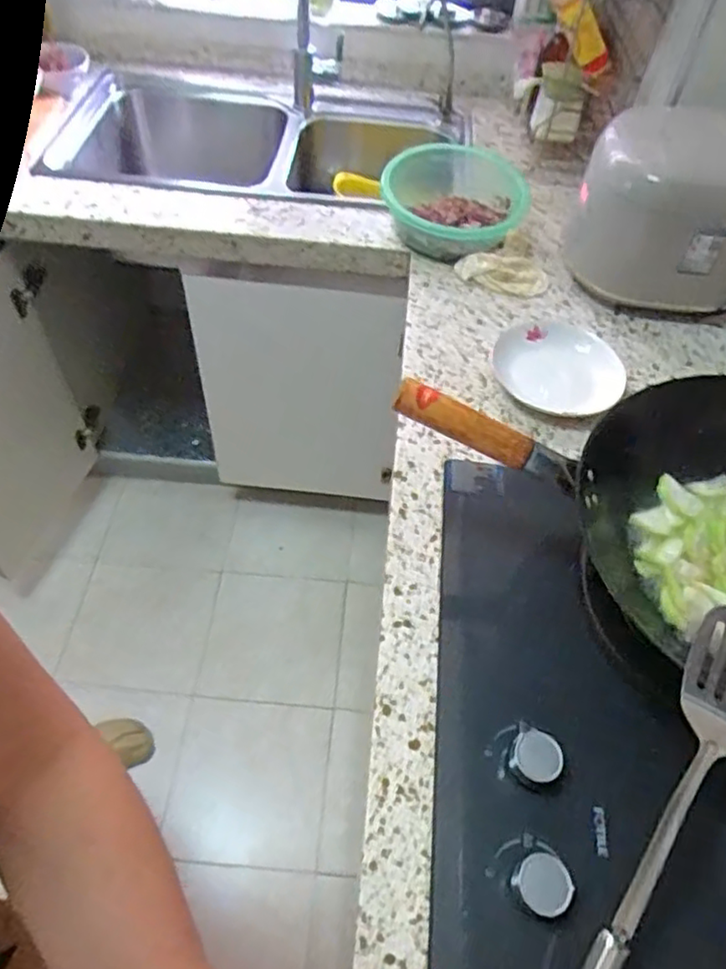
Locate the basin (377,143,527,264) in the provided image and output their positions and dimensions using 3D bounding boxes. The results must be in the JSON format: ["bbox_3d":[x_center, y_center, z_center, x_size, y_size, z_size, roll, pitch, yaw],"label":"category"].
[{"bbox_3d":[0.142,-0.440,1.012,0.214,0.094,0.186,15,54,7],"label":"basin"}]

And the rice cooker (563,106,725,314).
[{"bbox_3d":[0.447,-0.385,0.921,0.270,0.211,0.217,27,57,15],"label":"rice cooker"}]

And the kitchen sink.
[{"bbox_3d":[-0.206,-0.604,1.234,0.695,0.165,0.395,12,54,5],"label":"kitchen sink"}]

